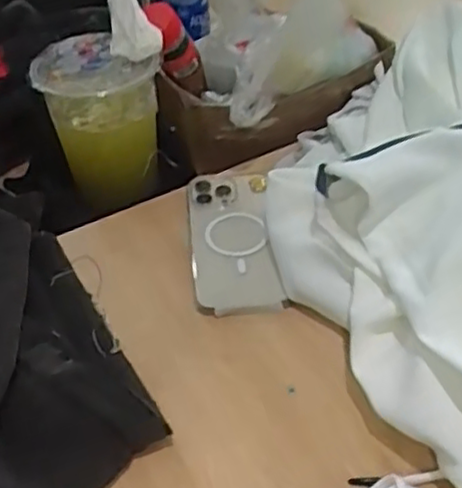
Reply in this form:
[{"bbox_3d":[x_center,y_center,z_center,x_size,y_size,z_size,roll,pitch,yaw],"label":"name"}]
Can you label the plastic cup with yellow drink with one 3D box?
[{"bbox_3d":[-0.125,-0.119,0.684,0.109,0.144,0.092,-16,42,-13],"label":"plastic cup with yellow drink"}]

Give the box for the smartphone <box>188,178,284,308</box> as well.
[{"bbox_3d":[0.000,-0.010,0.591,0.069,0.018,0.166,-6,41,-1],"label":"smartphone"}]

